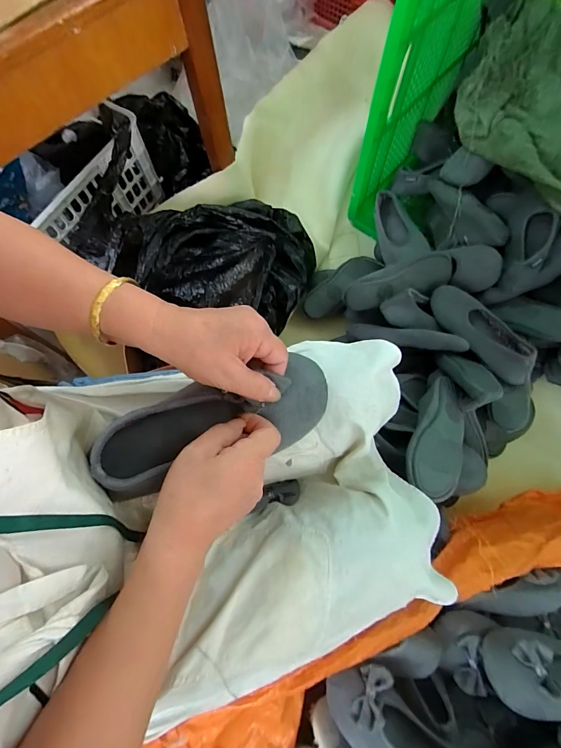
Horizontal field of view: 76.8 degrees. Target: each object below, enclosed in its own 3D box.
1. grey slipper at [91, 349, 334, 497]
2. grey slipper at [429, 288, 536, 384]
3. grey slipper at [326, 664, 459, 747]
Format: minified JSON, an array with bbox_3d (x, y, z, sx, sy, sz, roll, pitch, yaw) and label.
[{"bbox_3d":[-0.058,0.043,0.330,0.211,0.055,0.081,-17,73,-7],"label":"grey slipper"},{"bbox_3d":[0.411,-0.091,0.714,0.101,0.054,0.244,-40,76,-11],"label":"grey slipper"},{"bbox_3d":[0.174,0.475,0.457,0.236,0.078,0.100,22,74,24],"label":"grey slipper"}]

